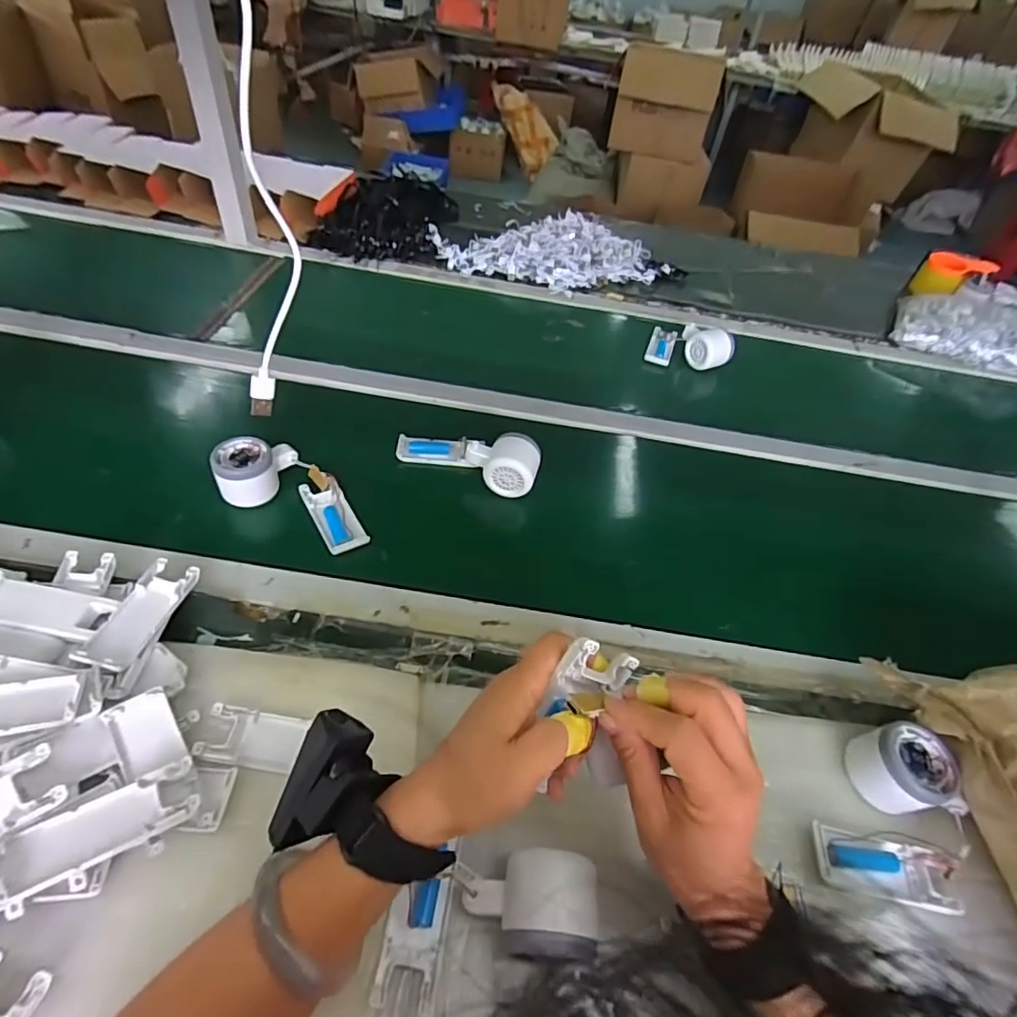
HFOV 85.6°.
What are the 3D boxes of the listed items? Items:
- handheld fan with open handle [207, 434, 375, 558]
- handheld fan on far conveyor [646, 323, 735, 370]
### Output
[{"bbox_3d":[-0.223,-0.015,0.586,0.180,0.048,0.078,30,49,2],"label":"handheld fan with open handle"},{"bbox_3d":[0.296,-0.269,0.889,0.127,0.050,0.083,17,47,9],"label":"handheld fan on far conveyor"}]

